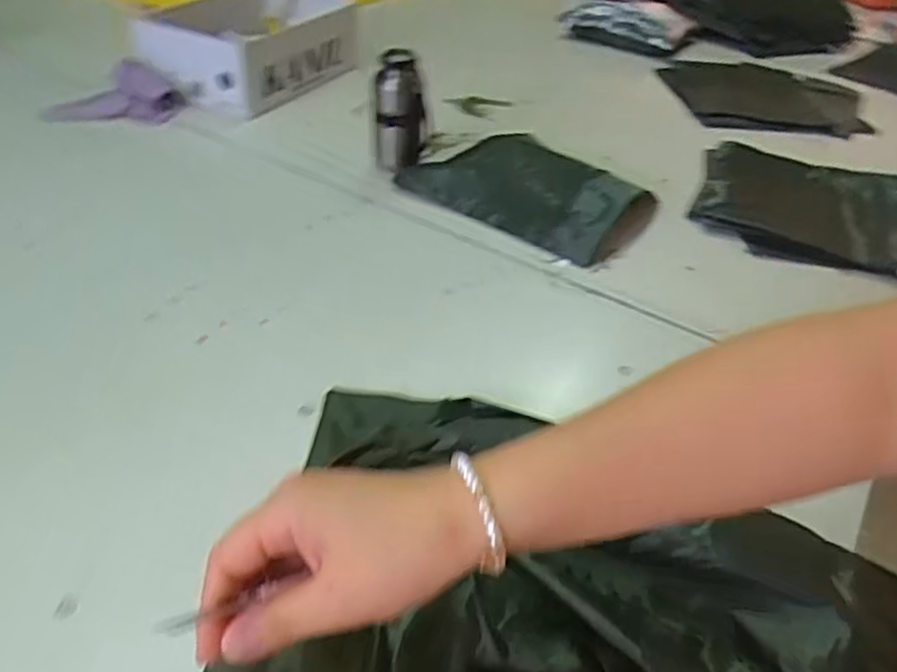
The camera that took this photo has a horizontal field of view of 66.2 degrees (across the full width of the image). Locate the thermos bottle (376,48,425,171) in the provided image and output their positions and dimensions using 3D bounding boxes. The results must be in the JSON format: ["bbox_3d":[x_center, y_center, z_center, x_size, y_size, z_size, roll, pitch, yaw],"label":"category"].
[{"bbox_3d":[-0.069,-0.324,0.994,0.079,0.156,0.068,2,39,-4],"label":"thermos bottle"}]

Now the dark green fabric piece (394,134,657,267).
[{"bbox_3d":[0.108,-0.218,0.960,0.339,0.047,0.211,32,46,29],"label":"dark green fabric piece"}]

